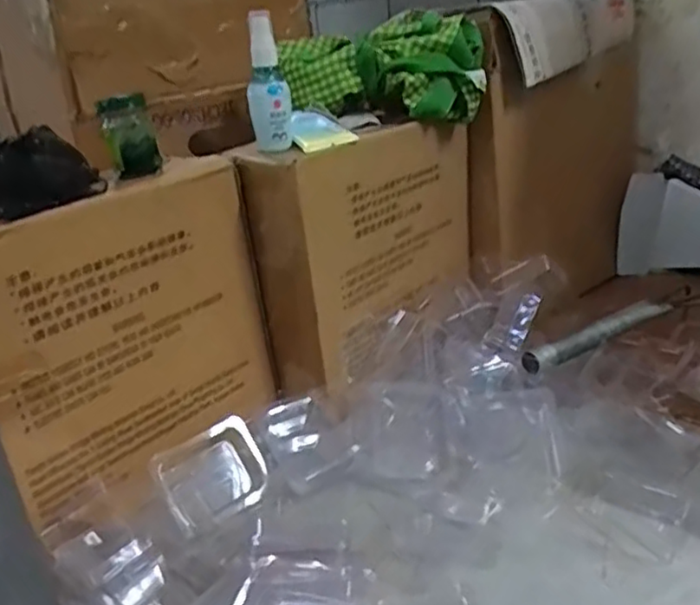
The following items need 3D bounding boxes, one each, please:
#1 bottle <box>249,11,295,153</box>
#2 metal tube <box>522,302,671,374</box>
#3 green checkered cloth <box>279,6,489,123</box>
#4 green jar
[{"bbox_3d":[-0.075,-0.201,0.620,0.036,0.119,0.031,-8,23,-3],"label":"bottle"},{"bbox_3d":[0.257,0.032,0.696,0.194,0.022,0.021,-19,26,-27],"label":"metal tube"},{"bbox_3d":[0.037,-0.250,0.730,0.205,0.094,0.105,-8,23,-4],"label":"green checkered cloth"},{"bbox_3d":[-0.186,-0.140,0.574,0.041,0.063,0.033,-22,27,-32],"label":"green jar"}]

